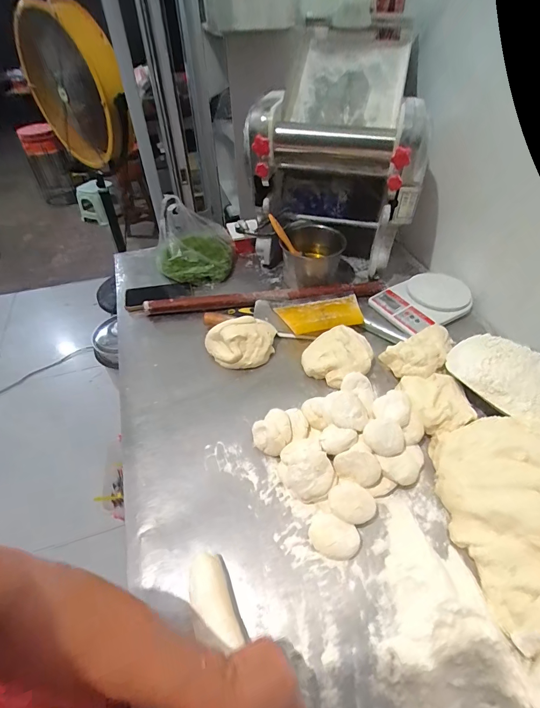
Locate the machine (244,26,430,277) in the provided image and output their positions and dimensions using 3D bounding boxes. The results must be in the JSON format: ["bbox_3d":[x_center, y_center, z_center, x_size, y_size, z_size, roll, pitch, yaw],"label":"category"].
[{"bbox_3d":[0.166,-0.497,0.841,0.350,0.366,0.406,9,47,10],"label":"machine"}]

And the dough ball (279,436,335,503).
[{"bbox_3d":[0.052,0.171,0.528,0.070,0.059,0.090,-18,49,-13],"label":"dough ball"}]

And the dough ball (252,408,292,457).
[{"bbox_3d":[0.007,0.129,0.578,0.060,0.038,0.065,-2,47,2],"label":"dough ball"}]

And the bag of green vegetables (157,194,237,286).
[{"bbox_3d":[-0.194,-0.302,0.890,0.189,0.163,0.178,-11,48,-7],"label":"bag of green vegetables"}]

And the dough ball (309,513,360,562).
[{"bbox_3d":[0.086,0.250,0.476,0.065,0.025,0.047,25,53,24],"label":"dough ball"}]

